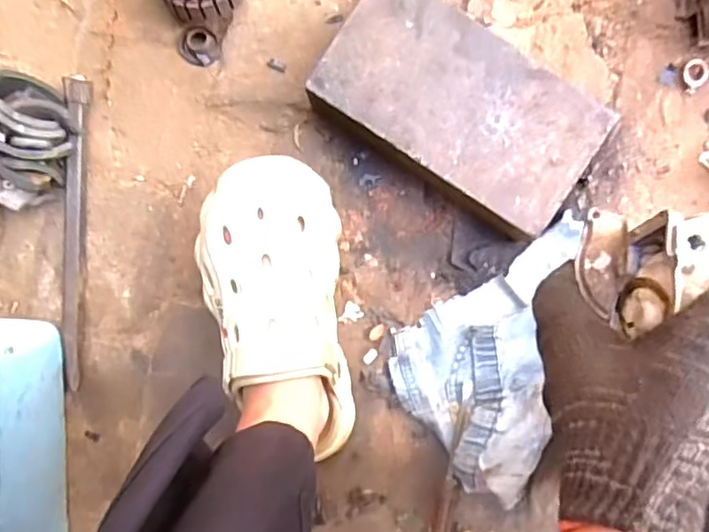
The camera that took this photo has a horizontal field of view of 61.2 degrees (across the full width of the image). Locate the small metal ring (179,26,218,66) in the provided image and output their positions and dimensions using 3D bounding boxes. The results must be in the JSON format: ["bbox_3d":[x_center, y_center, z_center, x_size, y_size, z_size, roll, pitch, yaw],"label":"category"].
[{"bbox_3d":[-0.140,-0.197,0.538,0.033,0.006,0.032,0,93,1],"label":"small metal ring"}]

